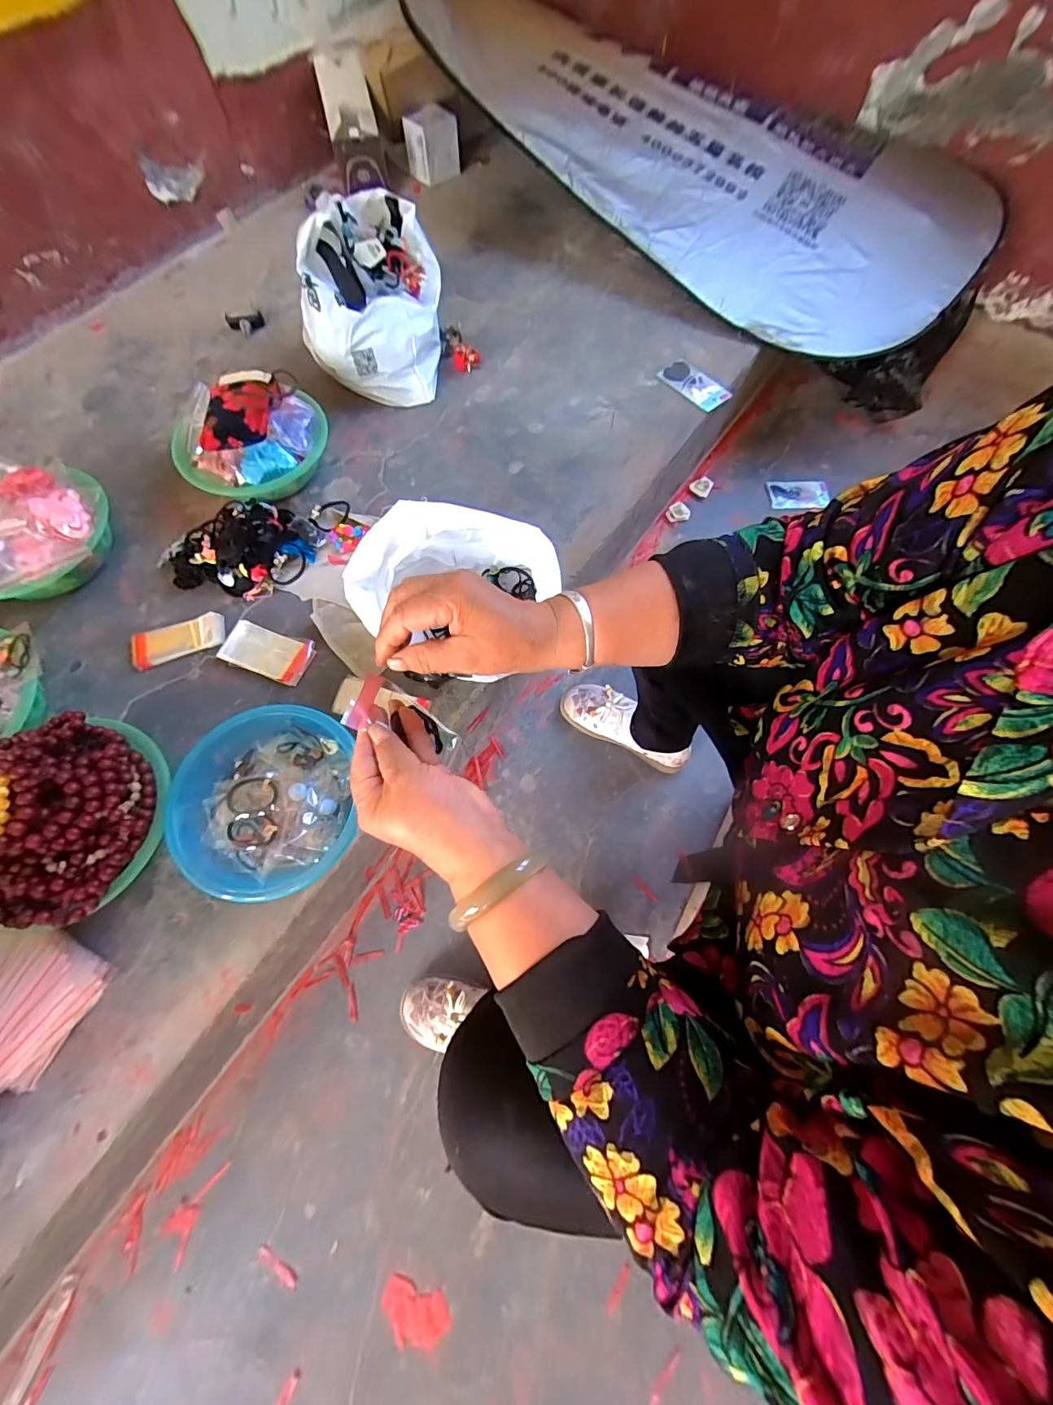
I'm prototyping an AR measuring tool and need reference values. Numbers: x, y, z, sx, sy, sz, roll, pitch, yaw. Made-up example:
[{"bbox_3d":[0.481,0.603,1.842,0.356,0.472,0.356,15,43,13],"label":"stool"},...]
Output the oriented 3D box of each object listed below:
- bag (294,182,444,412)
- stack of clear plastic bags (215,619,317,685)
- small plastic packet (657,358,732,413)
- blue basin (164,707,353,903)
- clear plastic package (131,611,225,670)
[{"bbox_3d":[-0.269,-0.756,0.853,0.213,0.191,0.323,4,69,0],"label":"bag"},{"bbox_3d":[-0.379,-0.073,0.687,0.124,0.020,0.069,19,70,5],"label":"stack of clear plastic bags"},{"bbox_3d":[0.327,-0.622,0.911,0.076,0.011,0.140,-38,74,-13],"label":"small plastic packet"},{"bbox_3d":[-0.320,0.124,0.580,0.205,0.083,0.216,1,69,-2],"label":"blue basin"},{"bbox_3d":[-0.517,-0.093,0.694,0.132,0.014,0.057,-18,71,-8],"label":"clear plastic package"}]

